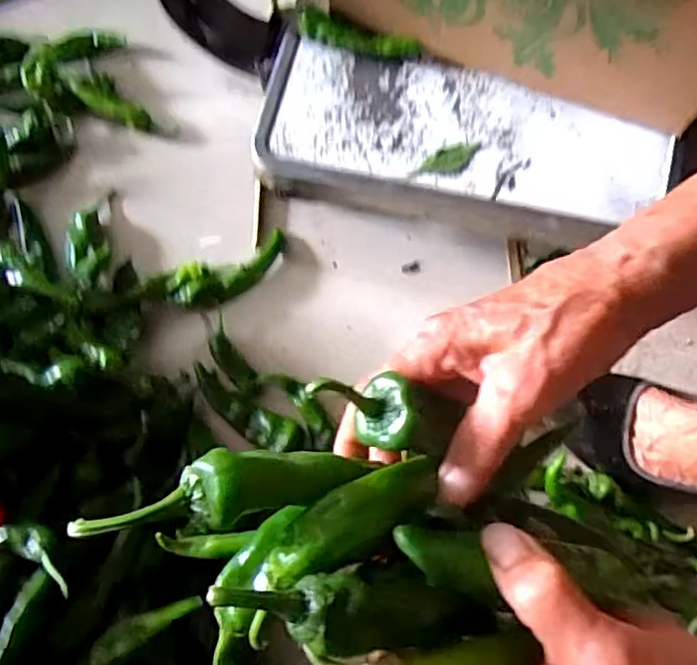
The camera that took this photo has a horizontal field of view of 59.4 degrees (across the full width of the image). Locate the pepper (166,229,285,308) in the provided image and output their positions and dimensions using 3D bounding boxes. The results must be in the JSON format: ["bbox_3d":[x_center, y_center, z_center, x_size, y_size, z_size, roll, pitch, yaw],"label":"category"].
[{"bbox_3d":[-0.112,-0.057,0.571,0.116,0.024,0.042,-24,78,-2],"label":"pepper"}]

